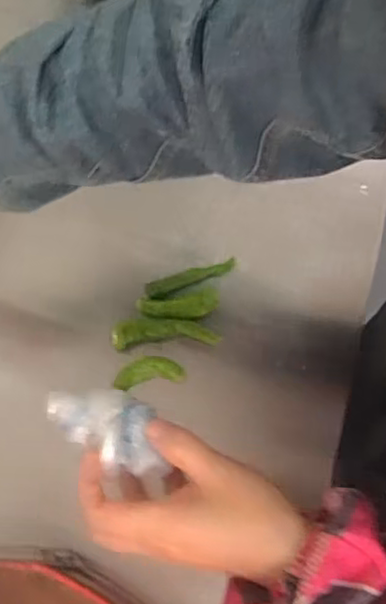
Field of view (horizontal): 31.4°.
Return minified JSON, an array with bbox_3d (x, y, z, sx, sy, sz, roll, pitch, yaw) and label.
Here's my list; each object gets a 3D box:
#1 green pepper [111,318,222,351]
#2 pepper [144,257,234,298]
[{"bbox_3d":[-0.025,0.027,0.621,0.095,0.020,0.024,-4,74,-2],"label":"green pepper"},{"bbox_3d":[-0.002,-0.022,0.649,0.090,0.018,0.017,-22,75,-7],"label":"pepper"}]

